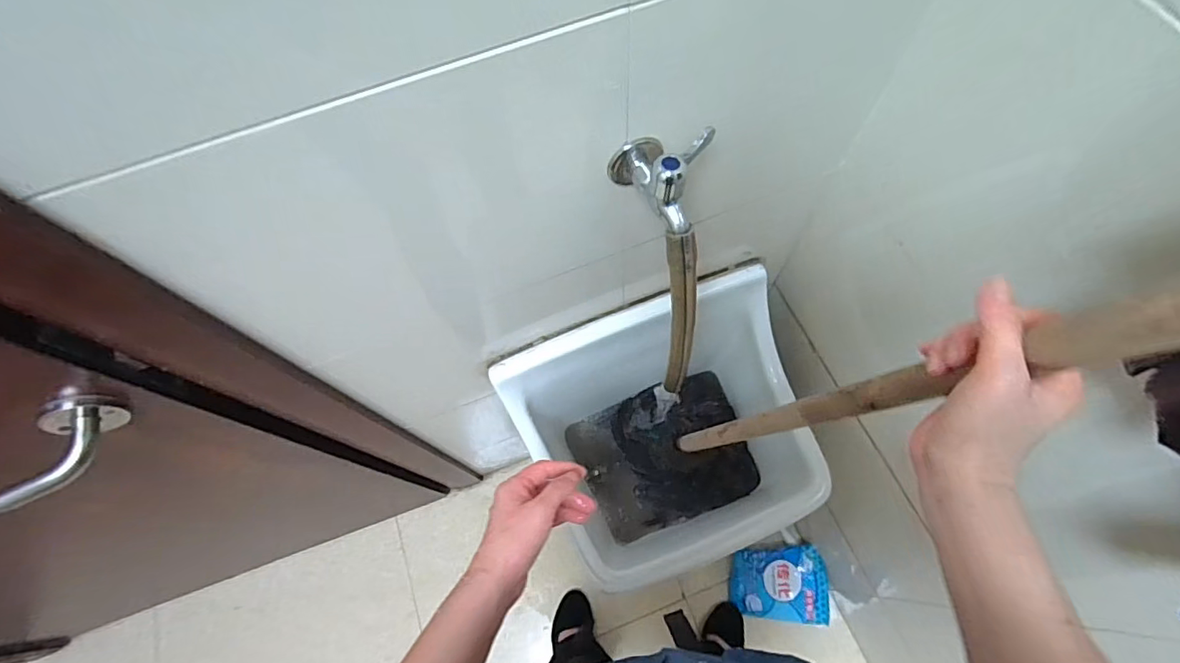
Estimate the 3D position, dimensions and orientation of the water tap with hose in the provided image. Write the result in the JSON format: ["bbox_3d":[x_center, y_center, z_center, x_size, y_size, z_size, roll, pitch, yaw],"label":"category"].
[{"bbox_3d":[0.092,-0.042,0.547,0.075,0.326,0.101,-18,41,-5],"label":"water tap with hose"}]

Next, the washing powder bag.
[{"bbox_3d":[0.437,0.576,1.213,0.214,0.038,0.158,5,68,5],"label":"washing powder bag"}]

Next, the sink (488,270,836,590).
[{"bbox_3d":[0.139,0.177,0.863,0.432,0.312,0.367,-25,68,-7],"label":"sink"}]

